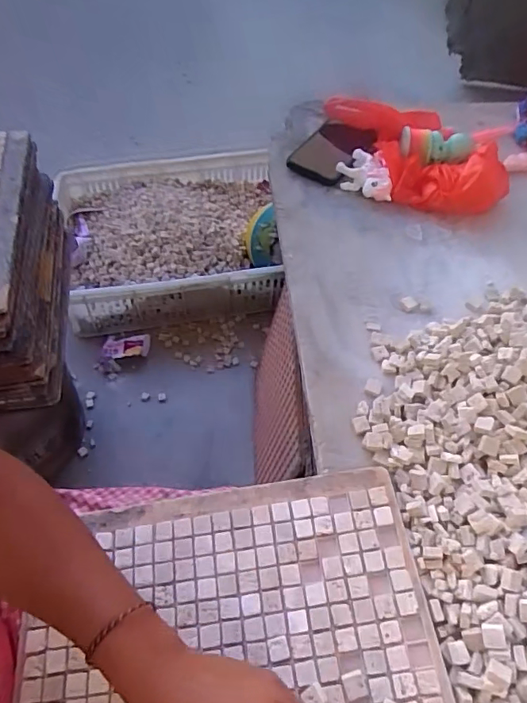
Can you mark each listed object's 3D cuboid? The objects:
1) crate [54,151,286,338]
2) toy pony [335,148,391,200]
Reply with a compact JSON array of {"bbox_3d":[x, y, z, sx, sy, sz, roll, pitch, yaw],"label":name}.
[{"bbox_3d":[-0.205,-0.279,1.199,0.500,0.196,0.398,-9,56,-9],"label":"crate"},{"bbox_3d":[0.136,-0.242,0.715,0.068,0.040,0.081,-1,55,-4],"label":"toy pony"}]

